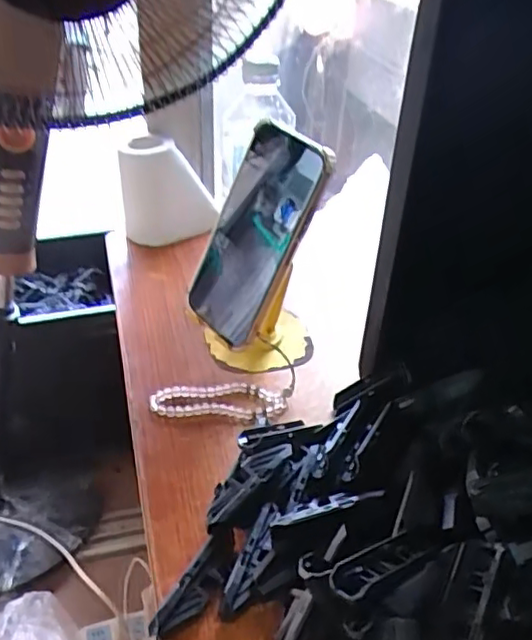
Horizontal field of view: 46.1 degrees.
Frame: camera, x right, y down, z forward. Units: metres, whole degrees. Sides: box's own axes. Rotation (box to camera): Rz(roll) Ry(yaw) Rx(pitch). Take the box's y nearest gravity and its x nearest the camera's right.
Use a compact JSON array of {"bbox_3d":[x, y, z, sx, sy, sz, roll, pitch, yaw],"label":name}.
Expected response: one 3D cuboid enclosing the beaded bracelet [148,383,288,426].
[{"bbox_3d":[-0.036,0.062,0.490,0.103,0.010,0.042,5,35,4],"label":"beaded bracelet"}]

